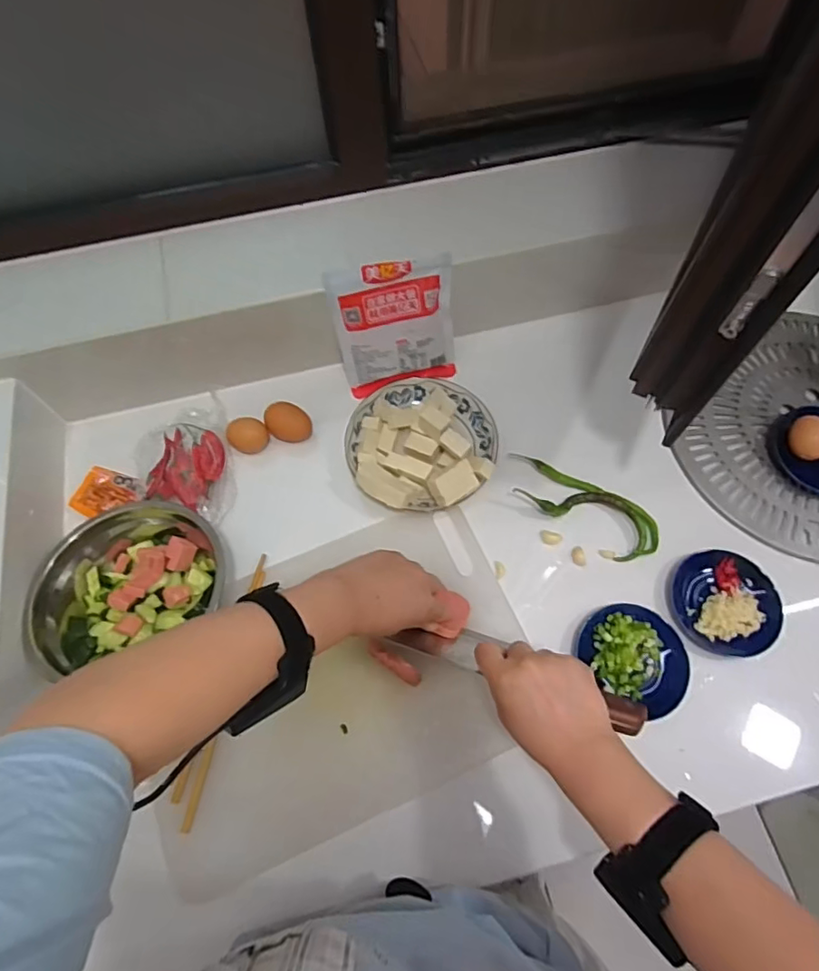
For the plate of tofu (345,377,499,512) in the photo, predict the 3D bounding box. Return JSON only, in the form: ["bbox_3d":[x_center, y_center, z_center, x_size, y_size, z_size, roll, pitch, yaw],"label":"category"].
[{"bbox_3d":[0.014,-0.057,0.635,0.168,0.064,0.178,-1,65,1],"label":"plate of tofu"}]

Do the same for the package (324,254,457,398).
[{"bbox_3d":[-0.015,-0.188,0.659,0.141,0.153,0.023,-13,42,-4],"label":"package"}]

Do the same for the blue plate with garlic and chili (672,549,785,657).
[{"bbox_3d":[0.327,0.120,0.570,0.104,0.022,0.100,16,66,9],"label":"blue plate with garlic and chili"}]

